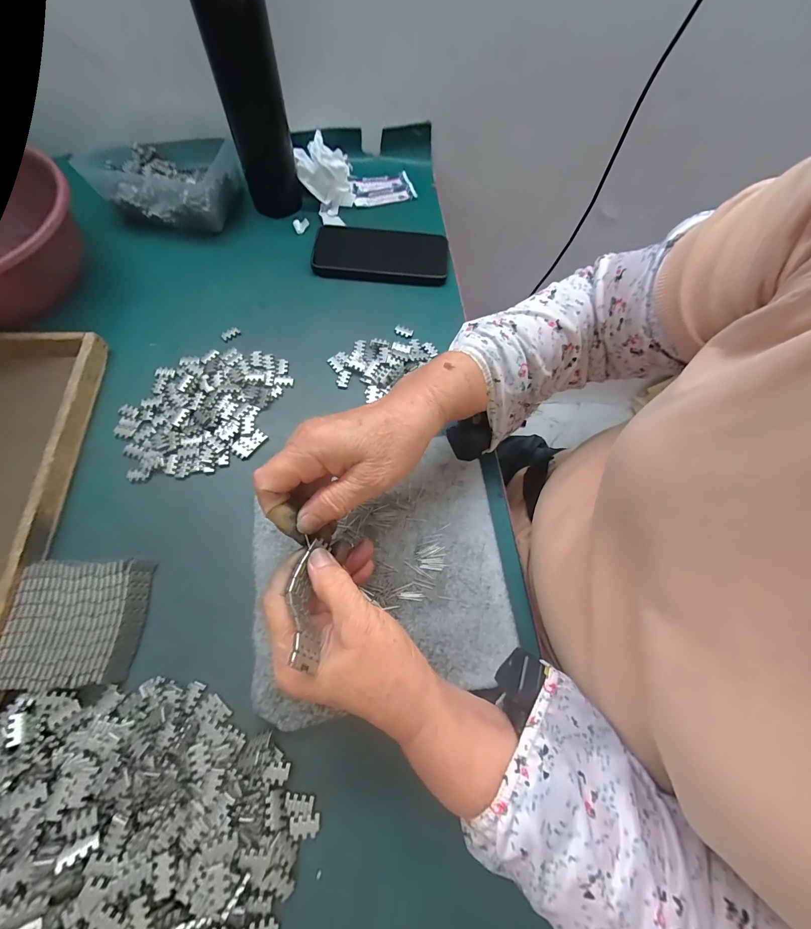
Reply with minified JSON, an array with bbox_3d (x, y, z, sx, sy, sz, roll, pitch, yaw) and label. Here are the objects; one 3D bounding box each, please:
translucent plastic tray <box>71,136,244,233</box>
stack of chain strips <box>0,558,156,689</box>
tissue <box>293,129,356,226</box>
[{"bbox_3d":[-0.297,-0.367,0.460,0.160,0.050,0.136,14,68,4],"label":"translucent plastic tray"},{"bbox_3d":[-0.252,0.119,0.277,0.086,0.020,0.086,1,67,-2],"label":"stack of chain strips"},{"bbox_3d":[-0.106,-0.375,0.471,0.073,0.043,0.128,-6,68,-5],"label":"tissue"}]

